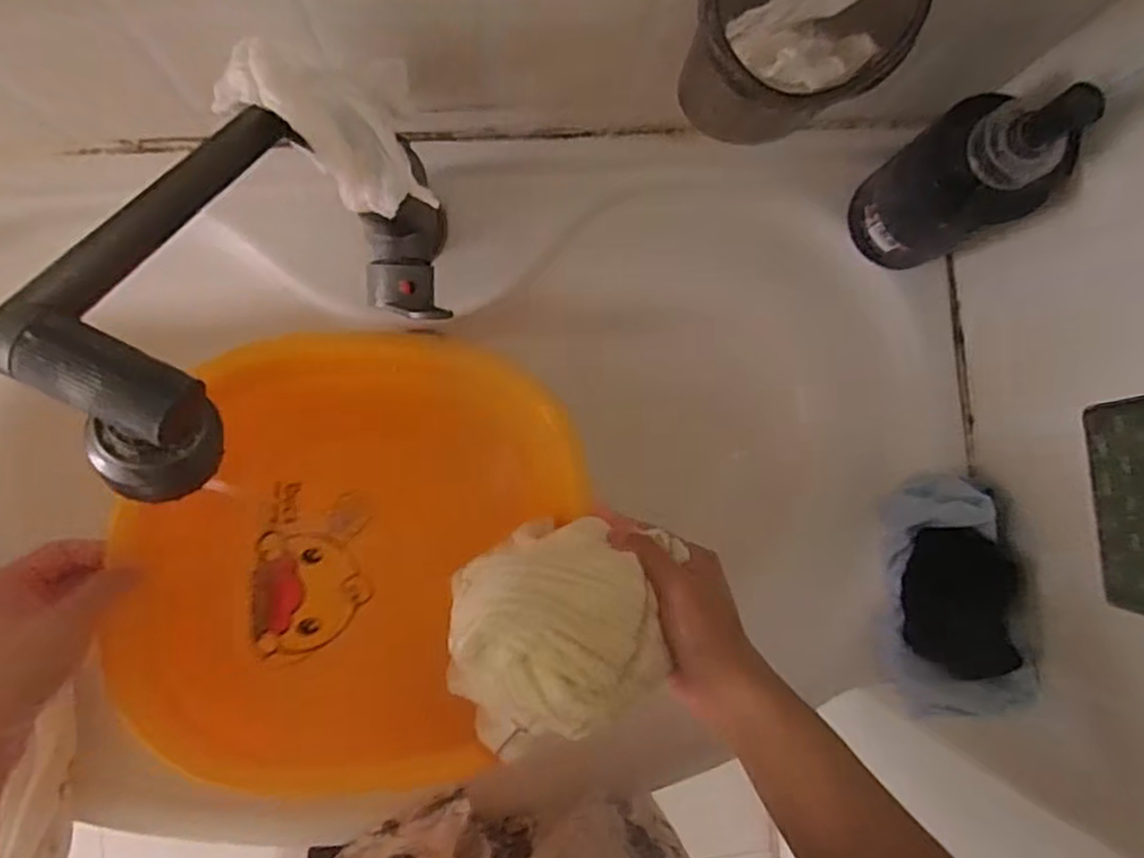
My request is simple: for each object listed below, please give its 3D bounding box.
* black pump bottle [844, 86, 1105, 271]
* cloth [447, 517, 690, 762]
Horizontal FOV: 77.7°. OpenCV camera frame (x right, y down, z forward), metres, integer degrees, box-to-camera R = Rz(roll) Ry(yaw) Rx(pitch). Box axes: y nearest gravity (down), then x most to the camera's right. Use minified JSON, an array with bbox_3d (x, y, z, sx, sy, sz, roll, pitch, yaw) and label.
[{"bbox_3d":[0.250,-0.160,0.453,0.061,0.181,0.079,-32,91,-6],"label":"black pump bottle"},{"bbox_3d":[-0.007,0.111,0.374,0.108,0.063,0.111,-1,87,-6],"label":"cloth"}]

